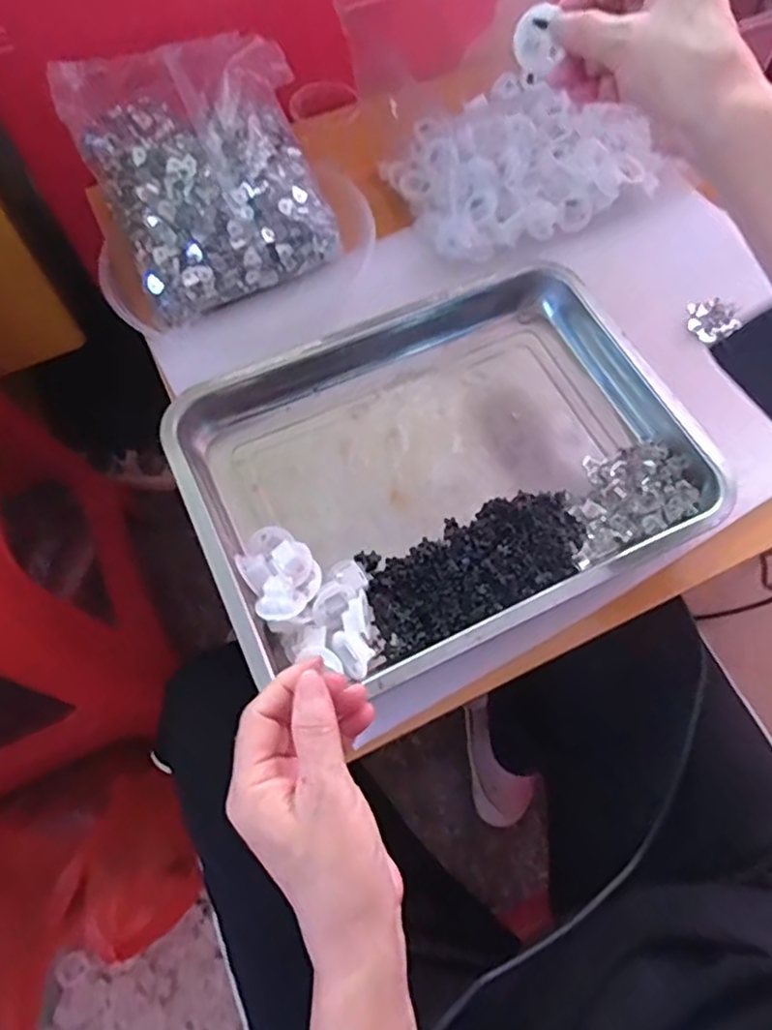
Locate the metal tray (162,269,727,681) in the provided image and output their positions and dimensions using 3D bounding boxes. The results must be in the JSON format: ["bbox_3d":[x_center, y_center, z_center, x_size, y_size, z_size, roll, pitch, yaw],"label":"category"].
[{"bbox_3d":[0.042,-0.047,0.489,0.374,0.042,0.281,-23,68,-10],"label":"metal tray"}]

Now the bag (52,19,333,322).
[{"bbox_3d":[-0.164,-0.317,0.574,0.185,0.096,0.224,-26,68,-11],"label":"bag"}]

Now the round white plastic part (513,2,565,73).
[{"bbox_3d":[0.098,-0.305,0.408,0.032,0.032,0.012,42,72,17],"label":"round white plastic part"}]

